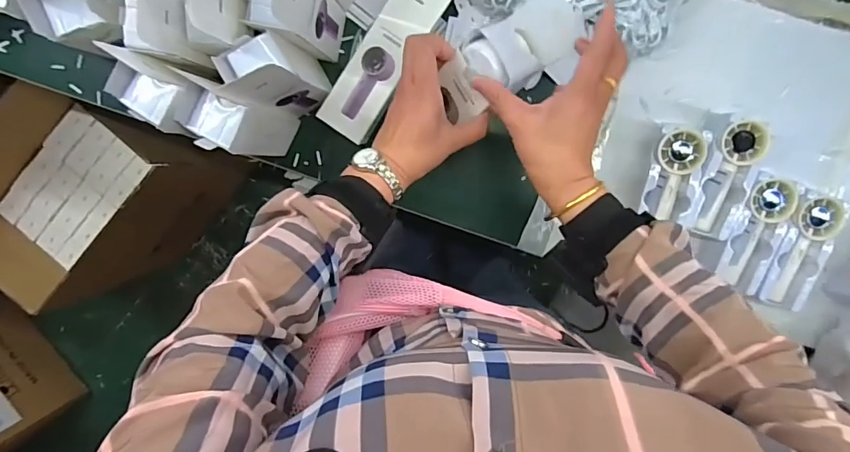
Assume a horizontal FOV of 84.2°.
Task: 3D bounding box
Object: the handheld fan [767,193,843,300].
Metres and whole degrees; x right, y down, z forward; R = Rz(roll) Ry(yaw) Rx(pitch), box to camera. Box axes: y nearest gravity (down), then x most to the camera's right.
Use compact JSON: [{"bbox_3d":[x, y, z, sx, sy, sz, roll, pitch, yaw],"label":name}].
[{"bbox_3d":[0.497,0.034,0.609,0.060,0.024,0.144,14,98,1],"label":"handheld fan"}]

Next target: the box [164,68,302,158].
[{"bbox_3d":[-0.223,-0.127,0.592,0.077,0.172,0.068,21,98,0],"label":"box"}]

